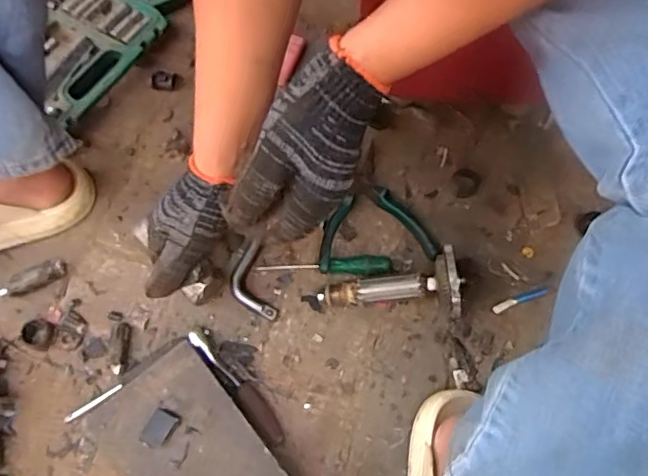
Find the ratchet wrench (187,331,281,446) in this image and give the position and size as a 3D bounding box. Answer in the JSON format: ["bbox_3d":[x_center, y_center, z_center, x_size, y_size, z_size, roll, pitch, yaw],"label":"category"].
[{"bbox_3d":[-0.087,0.147,0.567,0.020,0.026,0.141,-39,71,-14],"label":"ratchet wrench"}]

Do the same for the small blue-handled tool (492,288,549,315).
[{"bbox_3d":[0.209,0.066,0.603,0.060,0.006,0.010,-23,67,10],"label":"small blue-handled tool"}]

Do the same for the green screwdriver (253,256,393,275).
[{"bbox_3d":[0.000,0.030,0.613,0.141,0.017,0.021,-1,67,2],"label":"green screwdriver"}]

